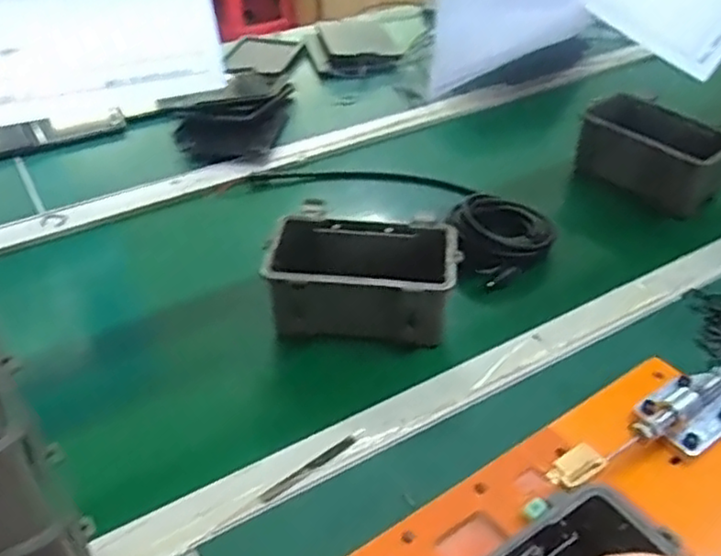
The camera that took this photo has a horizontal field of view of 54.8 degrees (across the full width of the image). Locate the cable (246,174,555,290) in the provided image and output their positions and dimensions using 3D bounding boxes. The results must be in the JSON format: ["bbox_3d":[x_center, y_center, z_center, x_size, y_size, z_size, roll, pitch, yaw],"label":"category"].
[{"bbox_3d":[0.056,-0.108,0.824,0.363,0.047,0.157,28,47,29],"label":"cable"}]

